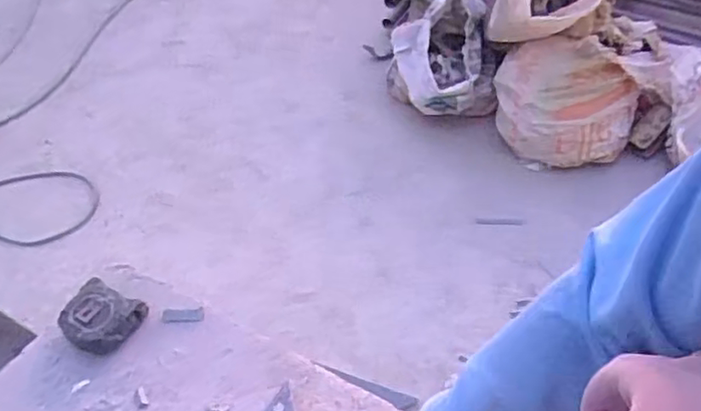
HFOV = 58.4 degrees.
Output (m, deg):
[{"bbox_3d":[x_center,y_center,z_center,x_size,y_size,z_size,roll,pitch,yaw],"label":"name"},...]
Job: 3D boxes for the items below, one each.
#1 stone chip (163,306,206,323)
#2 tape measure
[{"bbox_3d":[-0.211,0.139,0.793,0.051,0.005,0.019,-6,50,-4],"label":"stone chip"},{"bbox_3d":[-0.311,0.139,0.779,0.092,0.036,0.083,19,53,18],"label":"tape measure"}]

